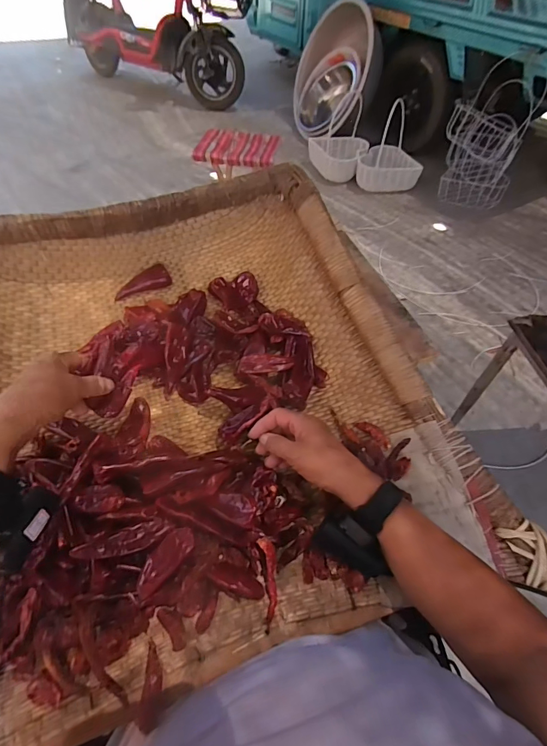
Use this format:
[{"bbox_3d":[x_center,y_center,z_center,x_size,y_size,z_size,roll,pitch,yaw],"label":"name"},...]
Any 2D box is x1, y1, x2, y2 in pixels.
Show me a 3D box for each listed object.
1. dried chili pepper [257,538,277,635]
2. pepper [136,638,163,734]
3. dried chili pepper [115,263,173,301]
[{"bbox_3d":[-0.005,0.209,0.395,0.018,0.013,0.081,-1,53,-3],"label":"dried chili pepper"},{"bbox_3d":[-0.103,0.264,0.336,0.018,0.007,0.060,3,53,0],"label":"pepper"},{"bbox_3d":[-0.211,-0.147,0.635,0.089,0.032,0.038,-19,56,-16],"label":"dried chili pepper"}]

